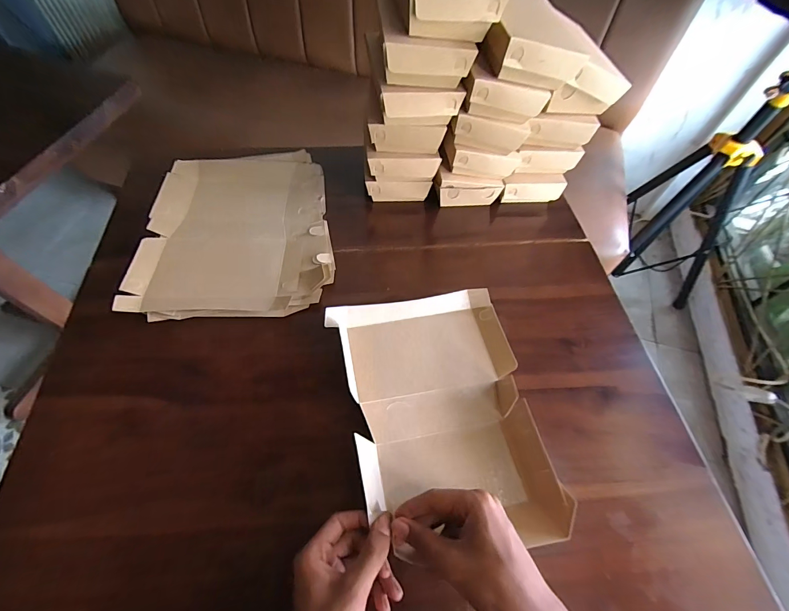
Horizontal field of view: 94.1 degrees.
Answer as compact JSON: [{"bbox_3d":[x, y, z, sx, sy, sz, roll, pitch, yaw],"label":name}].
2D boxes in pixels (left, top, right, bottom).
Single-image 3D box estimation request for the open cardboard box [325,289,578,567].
[{"bbox_3d":[0.058,0.115,0.440,0.214,0.053,0.302,-10,60,-8],"label":"open cardboard box"}]

